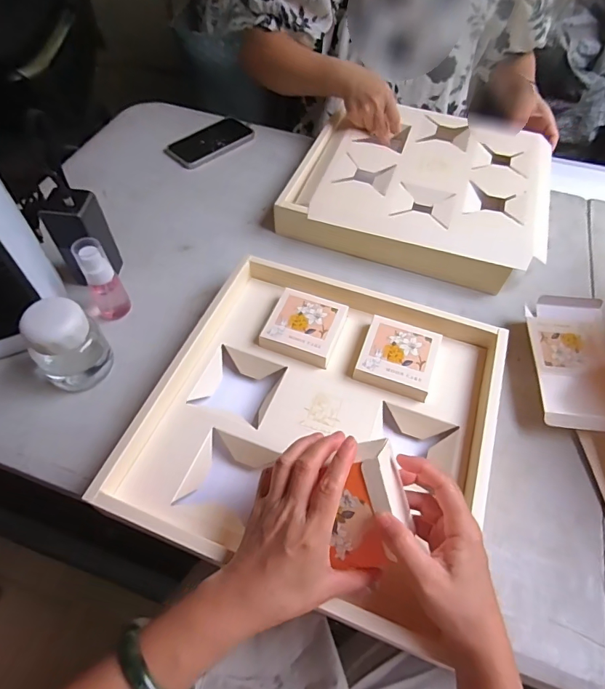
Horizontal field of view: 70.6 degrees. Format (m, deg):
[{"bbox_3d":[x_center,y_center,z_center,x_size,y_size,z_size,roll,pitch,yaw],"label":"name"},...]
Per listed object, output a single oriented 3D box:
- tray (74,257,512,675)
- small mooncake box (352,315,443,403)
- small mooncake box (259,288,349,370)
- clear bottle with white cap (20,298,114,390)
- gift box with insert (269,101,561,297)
[{"bbox_3d":[0.024,0.070,0.476,0.344,0.066,0.361,18,59,11],"label":"tray"},{"bbox_3d":[0.112,0.012,0.496,0.082,0.027,0.083,18,59,12],"label":"small mooncake box"},{"bbox_3d":[0.004,-0.023,0.516,0.083,0.021,0.085,20,58,11],"label":"small mooncake box"},{"bbox_3d":[-0.262,0.003,0.483,0.055,0.104,0.065,13,58,8],"label":"clear bottle with white cap"},{"bbox_3d":[0.195,-0.266,0.692,0.373,0.055,0.342,16,59,10],"label":"gift box with insert"}]

